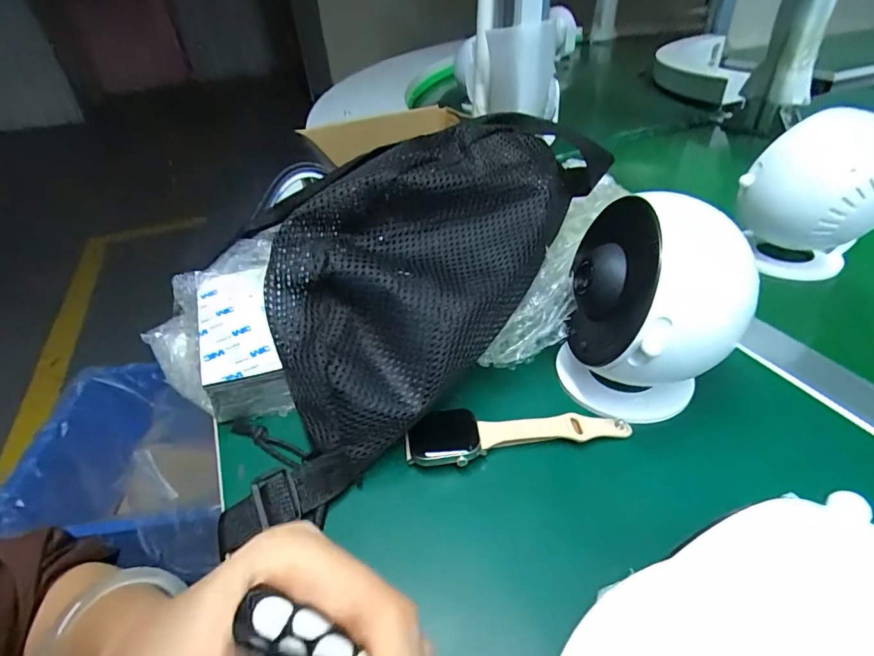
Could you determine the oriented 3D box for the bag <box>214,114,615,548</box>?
[{"bbox_3d":[-0.007,-0.050,0.284,0.109,0.098,0.296,24,66,31],"label":"bag"}]

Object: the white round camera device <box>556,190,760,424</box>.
[{"bbox_3d":[0.119,-0.004,0.265,0.085,0.128,0.083,-2,37,2],"label":"white round camera device"}]

